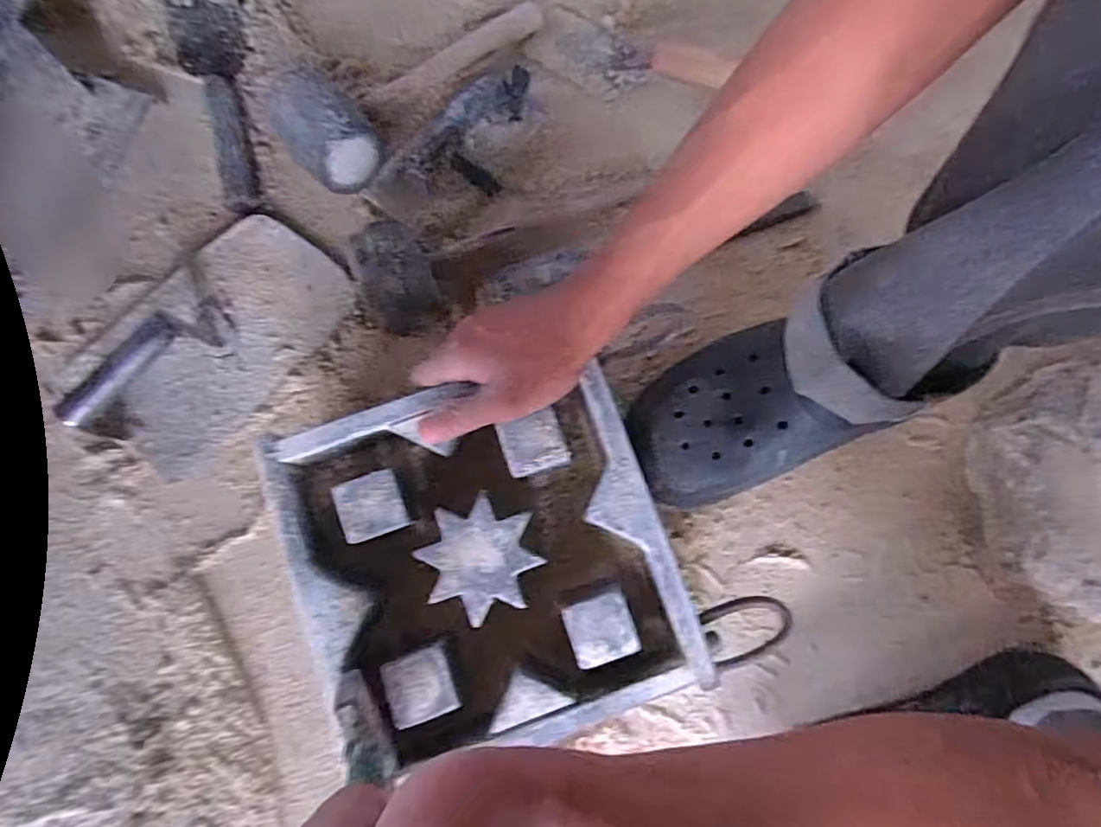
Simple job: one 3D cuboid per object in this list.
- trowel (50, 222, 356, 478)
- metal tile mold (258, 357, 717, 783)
[{"bbox_3d":[-0.290,-0.073,0.498,0.141,0.071,0.219,41,82,6],"label":"trowel"},{"bbox_3d":[-0.043,0.095,0.409,0.220,0.074,0.220,-19,81,-4],"label":"metal tile mold"}]

